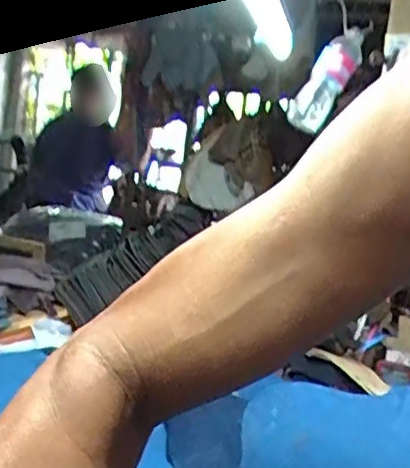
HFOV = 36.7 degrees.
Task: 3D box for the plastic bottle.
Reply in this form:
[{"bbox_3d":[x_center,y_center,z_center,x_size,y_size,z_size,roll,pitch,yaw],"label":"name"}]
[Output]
[{"bbox_3d":[0.225,-0.283,1.129,0.070,0.194,0.063,33,6,1],"label":"plastic bottle"}]

